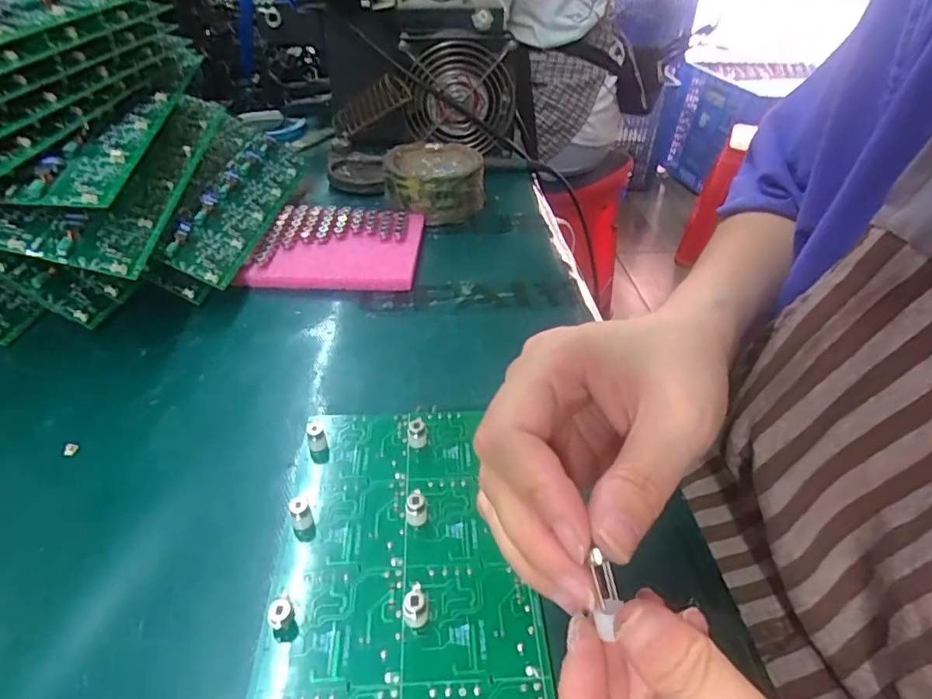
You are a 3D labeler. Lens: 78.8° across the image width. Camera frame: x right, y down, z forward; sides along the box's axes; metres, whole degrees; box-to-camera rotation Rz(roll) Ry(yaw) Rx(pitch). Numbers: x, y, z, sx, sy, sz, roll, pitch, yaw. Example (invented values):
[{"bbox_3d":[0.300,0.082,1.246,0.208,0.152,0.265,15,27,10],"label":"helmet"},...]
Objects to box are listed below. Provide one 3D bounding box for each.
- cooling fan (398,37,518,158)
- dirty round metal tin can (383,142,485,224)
[{"bbox_3d":[-0.005,-0.259,0.583,0.115,0.104,0.031,-4,39,-7],"label":"cooling fan"},{"bbox_3d":[-0.028,-0.154,0.521,0.088,0.044,0.092,0,39,-2],"label":"dirty round metal tin can"}]

